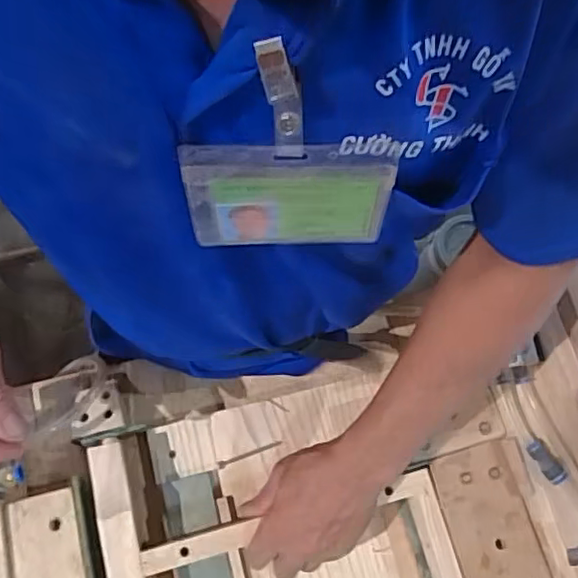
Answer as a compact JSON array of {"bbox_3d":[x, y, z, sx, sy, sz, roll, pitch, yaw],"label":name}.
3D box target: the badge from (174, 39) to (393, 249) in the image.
[{"bbox_3d":[0.000,-0.057,0.290,0.101,0.135,0.008,-1,62,-1],"label":"badge"}]

